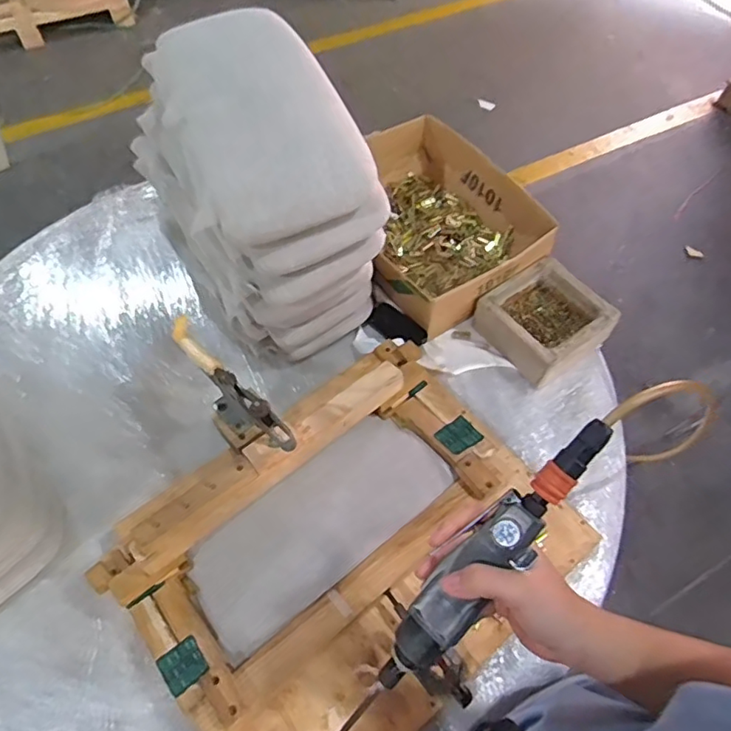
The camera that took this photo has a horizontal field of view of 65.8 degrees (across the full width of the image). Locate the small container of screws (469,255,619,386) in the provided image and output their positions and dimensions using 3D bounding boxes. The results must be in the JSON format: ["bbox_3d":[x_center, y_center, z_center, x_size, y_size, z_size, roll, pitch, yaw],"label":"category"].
[{"bbox_3d":[0.295,-0.074,0.934,0.174,0.070,0.166,-31,63,-18],"label":"small container of screws"}]

